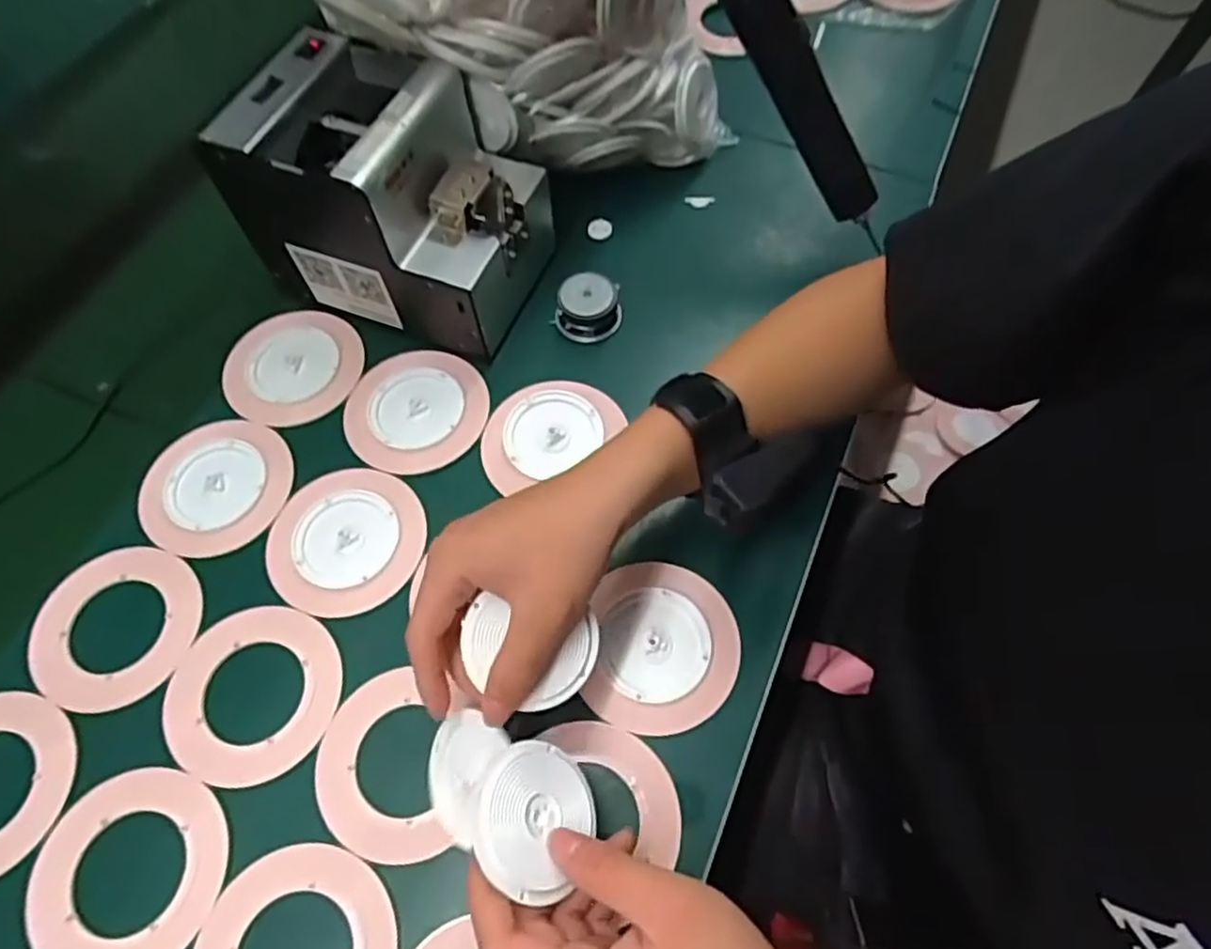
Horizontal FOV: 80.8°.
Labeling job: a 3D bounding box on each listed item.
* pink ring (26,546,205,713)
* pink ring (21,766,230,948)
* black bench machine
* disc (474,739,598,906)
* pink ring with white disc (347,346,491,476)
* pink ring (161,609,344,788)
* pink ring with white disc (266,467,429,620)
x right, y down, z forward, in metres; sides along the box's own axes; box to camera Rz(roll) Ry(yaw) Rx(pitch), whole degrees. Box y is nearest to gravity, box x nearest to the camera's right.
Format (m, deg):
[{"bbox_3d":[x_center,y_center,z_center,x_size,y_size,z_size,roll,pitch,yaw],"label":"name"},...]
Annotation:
[{"bbox_3d":[-0.303,0.094,0.440,0.095,0.006,0.103,-1,62,2],"label":"pink ring"},{"bbox_3d":[-0.255,0.212,0.379,0.101,0.004,0.100,-1,62,2],"label":"pink ring"},{"bbox_3d":[-0.144,-0.193,0.500,0.176,0.142,0.126,16,64,11],"label":"black bench machine"},{"bbox_3d":[-0.033,0.159,0.332,0.054,0.004,0.063,42,47,1],"label":"disc"},{"bbox_3d":[-0.135,-0.047,0.504,0.097,0.007,0.094,-1,62,2],"label":"pink ring with white disc"},{"bbox_3d":[-0.209,0.129,0.421,0.101,0.004,0.100,-1,62,2],"label":"pink ring"},{"bbox_3d":[-0.169,0.041,0.462,0.098,0.004,0.098,-1,62,2],"label":"pink ring with white disc"}]

